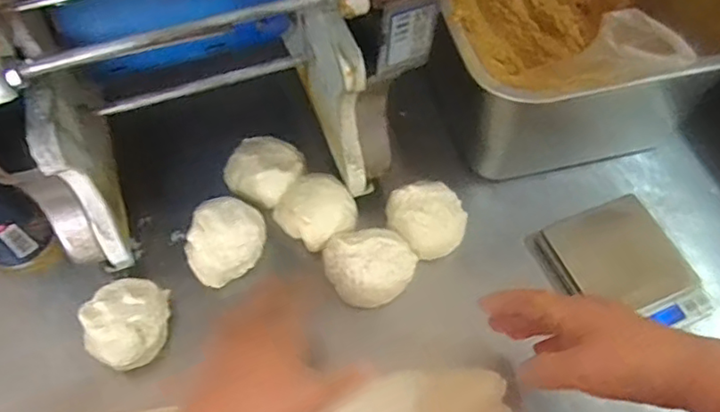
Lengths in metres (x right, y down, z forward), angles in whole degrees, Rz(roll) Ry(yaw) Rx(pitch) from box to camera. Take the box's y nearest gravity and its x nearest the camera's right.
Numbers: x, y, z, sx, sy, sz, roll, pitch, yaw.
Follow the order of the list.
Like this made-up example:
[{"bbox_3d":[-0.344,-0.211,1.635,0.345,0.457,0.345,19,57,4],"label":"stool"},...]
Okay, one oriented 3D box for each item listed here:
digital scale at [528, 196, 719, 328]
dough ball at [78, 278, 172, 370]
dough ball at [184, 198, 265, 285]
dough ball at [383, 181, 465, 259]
[{"bbox_3d":[0.231,0.055,0.537,0.107,0.018,0.131,-26,61,-13],"label":"digital scale"},{"bbox_3d":[-0.189,0.096,0.502,0.063,0.040,0.069,-1,58,2],"label":"dough ball"},{"bbox_3d":[-0.118,0.032,0.535,0.060,0.041,0.074,16,60,12],"label":"dough ball"},{"bbox_3d":[0.061,0.018,0.556,0.064,0.053,0.063,-1,58,2],"label":"dough ball"}]

